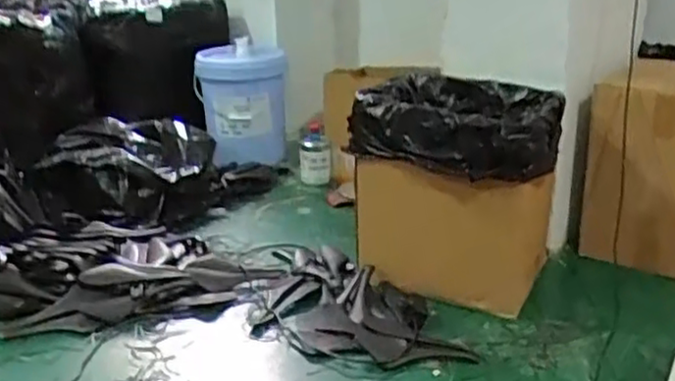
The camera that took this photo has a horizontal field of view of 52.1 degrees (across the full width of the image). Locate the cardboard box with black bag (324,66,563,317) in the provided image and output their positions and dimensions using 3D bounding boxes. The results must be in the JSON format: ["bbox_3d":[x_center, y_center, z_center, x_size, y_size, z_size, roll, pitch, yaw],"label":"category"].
[{"bbox_3d":[0.272,-0.022,1.609,0.409,0.433,0.454,4,21,15],"label":"cardboard box with black bag"}]

